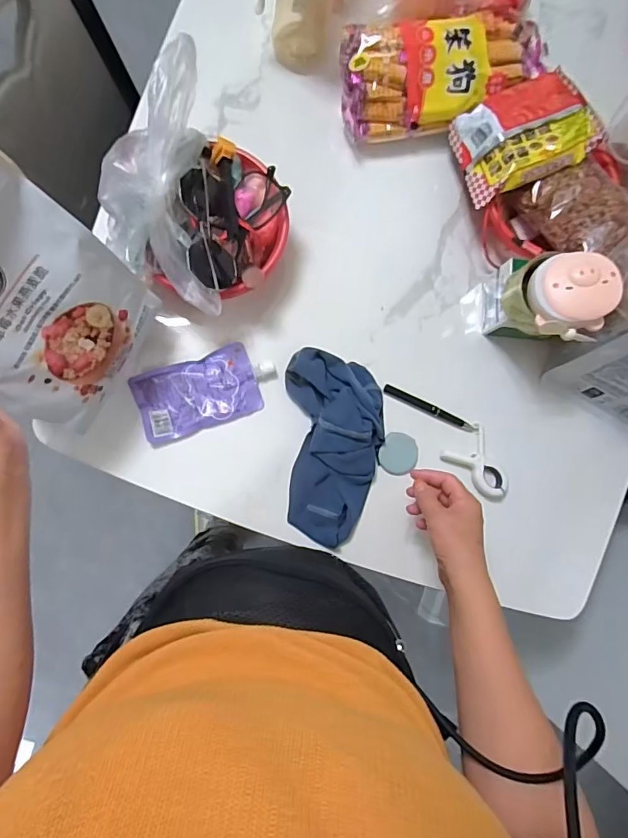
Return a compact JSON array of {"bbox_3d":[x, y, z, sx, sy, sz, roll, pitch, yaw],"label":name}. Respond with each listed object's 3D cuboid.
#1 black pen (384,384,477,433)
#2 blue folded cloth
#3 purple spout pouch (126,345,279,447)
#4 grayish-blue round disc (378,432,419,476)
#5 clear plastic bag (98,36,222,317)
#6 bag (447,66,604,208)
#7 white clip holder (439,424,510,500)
[{"bbox_3d":[0.152,-0.014,0.612,0.129,0.010,0.013,24,85,-3],"label":"black pen"},{"bbox_3d":[0.026,0.035,0.579,0.116,0.043,0.230,3,86,-4],"label":"blue folded cloth"},{"bbox_3d":[-0.131,-0.035,0.581,0.166,0.020,0.087,-21,88,-5],"label":"purple spout pouch"},{"bbox_3d":[0.109,0.045,0.600,0.049,0.006,0.054,29,79,-10],"label":"grayish-blue round disc"},{"bbox_3d":[-0.150,-0.245,0.488,0.114,0.086,0.254,5,104,-4],"label":"clear plastic bag"},{"bbox_3d":[0.258,-0.350,0.582,0.155,0.061,0.121,-22,88,-5],"label":"bag"},{"bbox_3d":[0.220,0.064,0.611,0.063,0.023,0.097,-39,90,-6],"label":"white clip holder"}]

